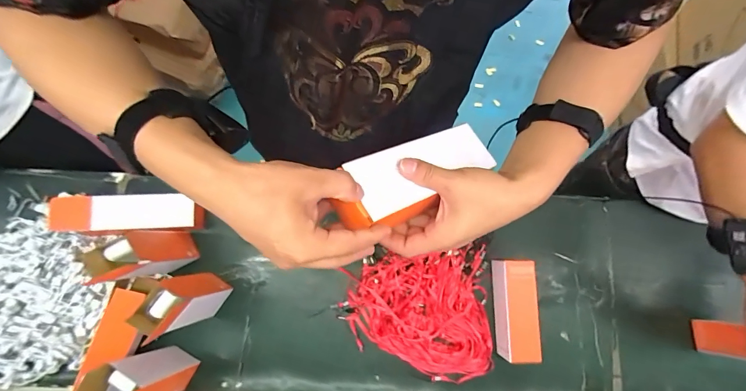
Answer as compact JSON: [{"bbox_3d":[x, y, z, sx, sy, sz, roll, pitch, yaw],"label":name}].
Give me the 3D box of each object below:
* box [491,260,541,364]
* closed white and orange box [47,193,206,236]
[{"bbox_3d":[0.266,0.212,0.670,0.061,0.066,0.177,1,79,0],"label":"box"},{"bbox_3d":[-0.452,0.036,0.661,0.238,0.072,0.066,-3,79,-2],"label":"closed white and orange box"}]

